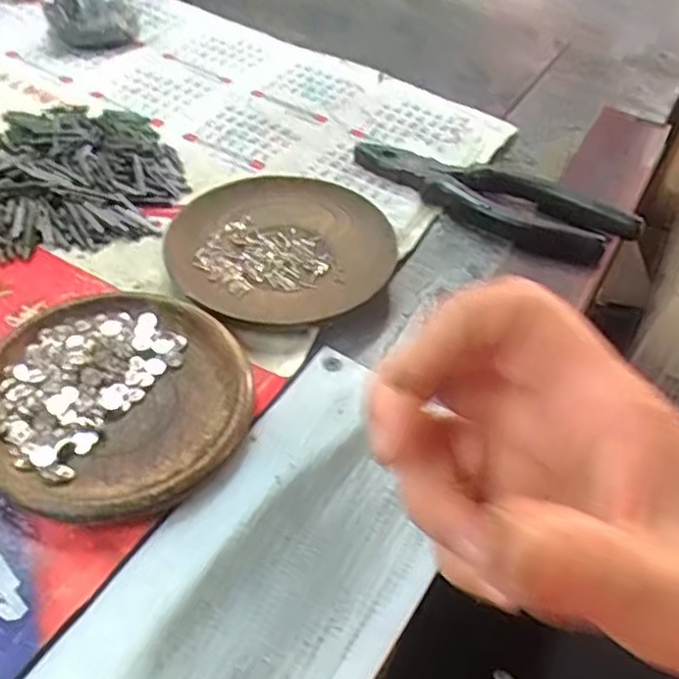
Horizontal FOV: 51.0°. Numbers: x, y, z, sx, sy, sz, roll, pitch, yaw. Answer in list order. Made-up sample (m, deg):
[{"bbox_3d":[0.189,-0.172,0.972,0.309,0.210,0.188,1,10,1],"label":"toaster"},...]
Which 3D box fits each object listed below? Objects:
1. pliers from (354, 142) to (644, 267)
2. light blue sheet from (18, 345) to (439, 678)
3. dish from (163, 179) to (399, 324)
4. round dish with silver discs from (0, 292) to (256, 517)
[{"bbox_3d":[0.086,-0.086,0.421,0.167,0.018,0.048,29,51,20],"label":"pliers"},{"bbox_3d":[-0.023,0.085,0.257,0.093,0.004,0.189,28,51,19],"label":"light blue sheet"},{"bbox_3d":[-0.030,-0.048,0.377,0.115,0.015,0.108,3,47,-3],"label":"dish"},{"bbox_3d":[-0.094,0.025,0.299,0.111,0.016,0.109,3,47,-3],"label":"round dish with silver discs"}]

